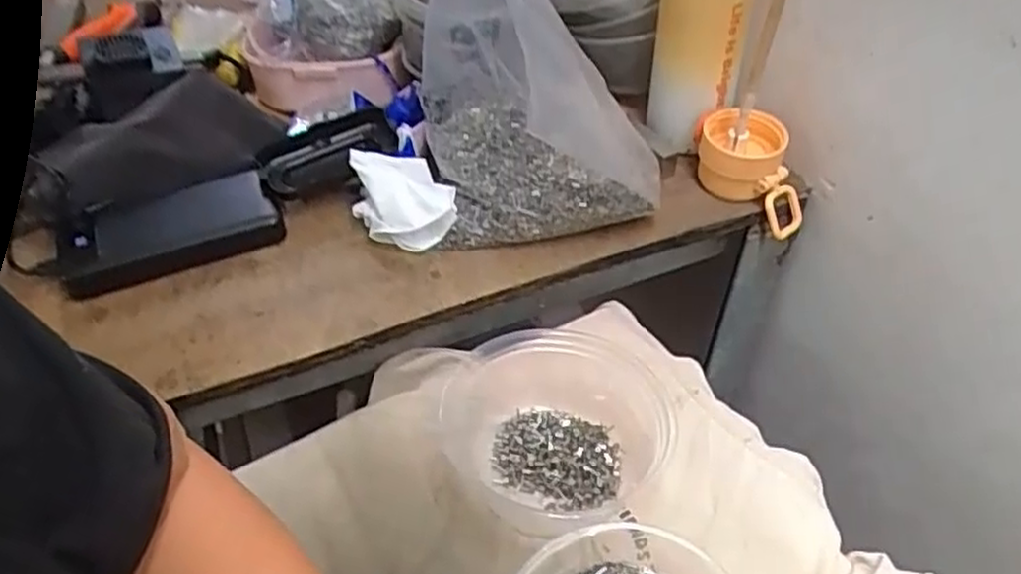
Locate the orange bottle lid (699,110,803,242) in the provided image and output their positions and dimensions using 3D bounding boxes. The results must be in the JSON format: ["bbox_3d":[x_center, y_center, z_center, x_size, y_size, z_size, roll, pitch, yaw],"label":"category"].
[{"bbox_3d":[0.195,-0.093,0.619,0.091,0.073,0.068,10,46,11],"label":"orange bottle lid"}]

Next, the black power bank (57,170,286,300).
[{"bbox_3d":[-0.250,-0.038,0.562,0.151,0.023,0.063,-20,78,-13],"label":"black power bank"}]

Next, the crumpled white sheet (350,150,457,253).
[{"bbox_3d":[-0.081,-0.066,0.576,0.069,0.044,0.081,-13,46,-12],"label":"crumpled white sheet"}]

